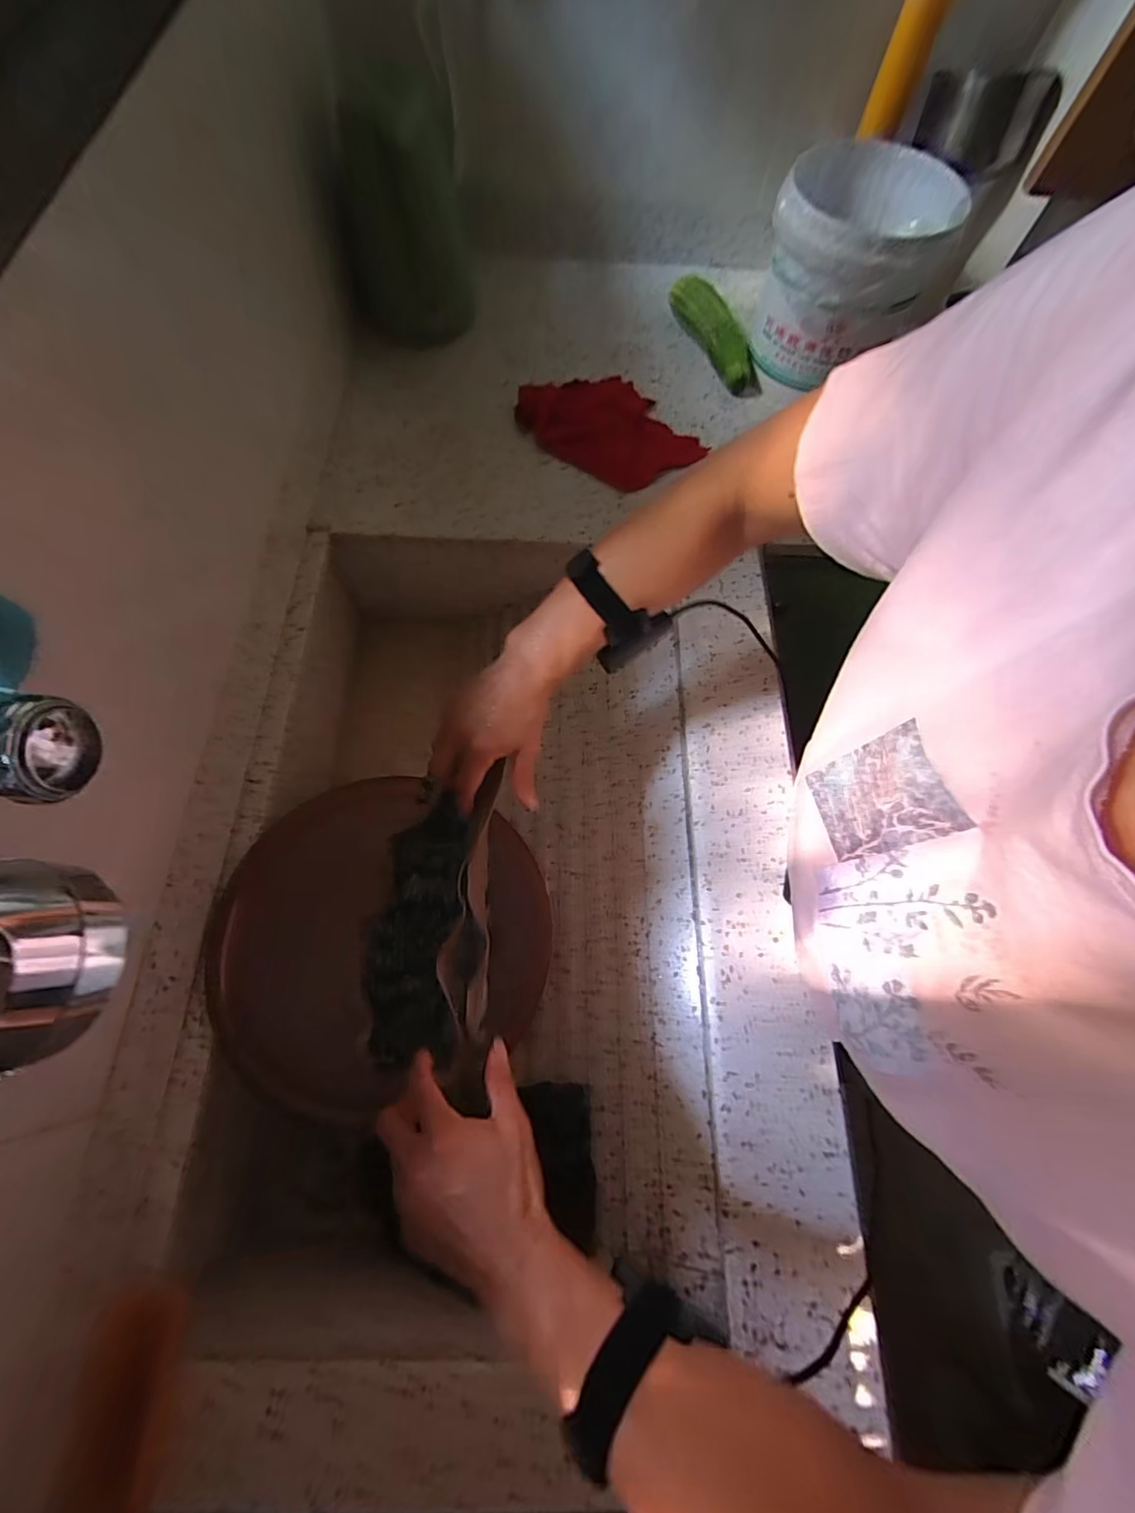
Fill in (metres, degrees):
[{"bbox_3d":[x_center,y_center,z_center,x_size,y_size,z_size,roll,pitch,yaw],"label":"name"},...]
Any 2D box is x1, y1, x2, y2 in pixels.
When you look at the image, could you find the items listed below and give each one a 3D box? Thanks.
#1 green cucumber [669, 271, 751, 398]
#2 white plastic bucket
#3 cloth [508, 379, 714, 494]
[{"bbox_3d":[0.215,-0.616,0.783,0.048,0.054,0.188,-21,71,-11],"label":"green cucumber"},{"bbox_3d":[0.362,-0.618,0.713,0.186,0.200,0.218,35,70,11],"label":"white plastic bucket"},{"bbox_3d":[0.054,-0.448,0.730,0.179,0.020,0.208,-36,74,-15],"label":"cloth"}]

